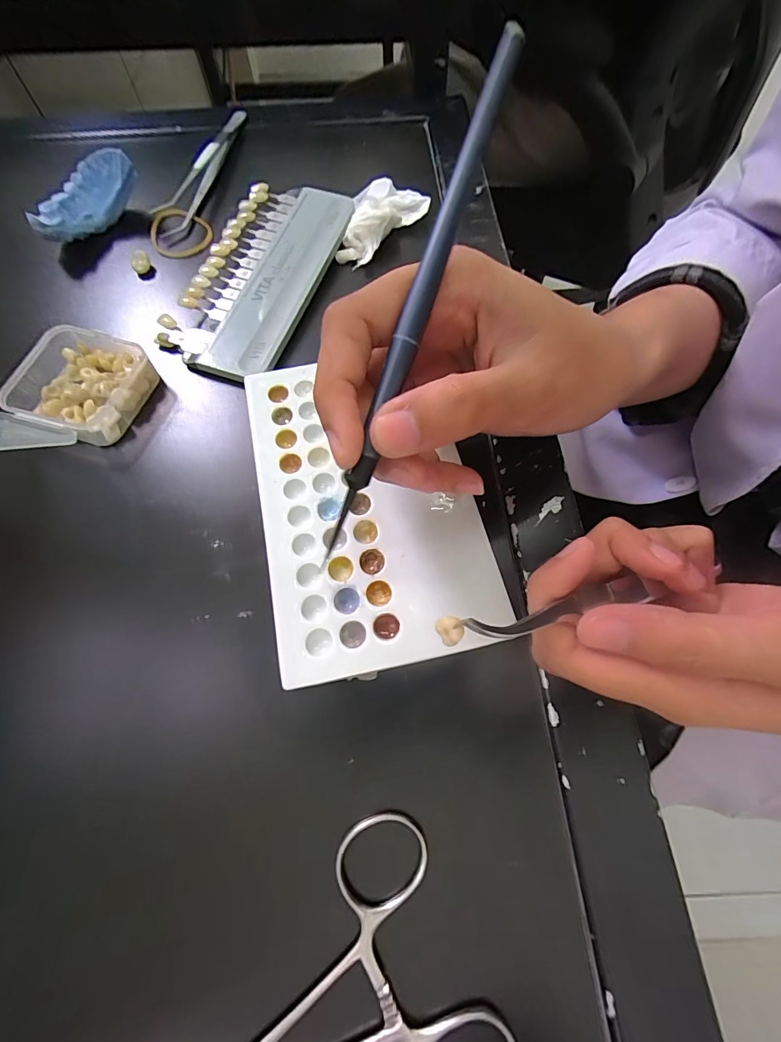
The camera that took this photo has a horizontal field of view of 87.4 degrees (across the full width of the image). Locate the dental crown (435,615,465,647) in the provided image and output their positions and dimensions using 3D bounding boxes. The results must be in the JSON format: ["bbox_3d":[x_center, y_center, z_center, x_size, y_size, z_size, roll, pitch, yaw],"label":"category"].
[{"bbox_3d":[0.017,0.031,0.116,0.007,0.006,0.008,-25,69,-9],"label":"dental crown"}]

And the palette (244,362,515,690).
[{"bbox_3d":[-0.012,-0.013,0.183,0.092,0.005,0.147,-12,68,-4],"label":"palette"}]

